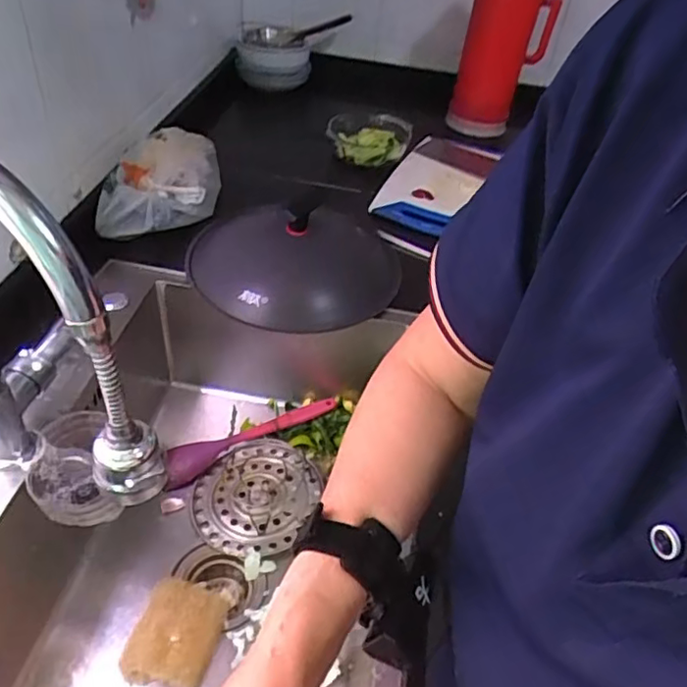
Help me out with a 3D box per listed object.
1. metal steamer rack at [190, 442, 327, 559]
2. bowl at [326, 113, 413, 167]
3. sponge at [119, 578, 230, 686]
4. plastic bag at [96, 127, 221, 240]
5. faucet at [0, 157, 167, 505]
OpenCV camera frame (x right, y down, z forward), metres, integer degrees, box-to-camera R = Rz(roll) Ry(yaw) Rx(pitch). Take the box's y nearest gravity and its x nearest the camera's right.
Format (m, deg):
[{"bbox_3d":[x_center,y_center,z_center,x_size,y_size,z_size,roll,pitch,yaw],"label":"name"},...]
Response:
[{"bbox_3d":[-0.116,0.192,0.800,0.150,0.038,0.169,23,44,16],"label":"metal steamer rack"},{"bbox_3d":[0.046,-0.371,1.101,0.145,0.046,0.120,8,42,0],"label":"bowl"},{"bbox_3d":[-0.178,0.313,0.656,0.084,0.037,0.102,11,42,4],"label":"sponge"},{"bbox_3d":[-0.263,-0.238,0.875,0.162,0.088,0.179,-4,43,-13],"label":"plastic bag"},{"bbox_3d":[-0.233,0.011,0.456,0.087,0.332,0.228,-29,53,-34],"label":"faucet"}]

